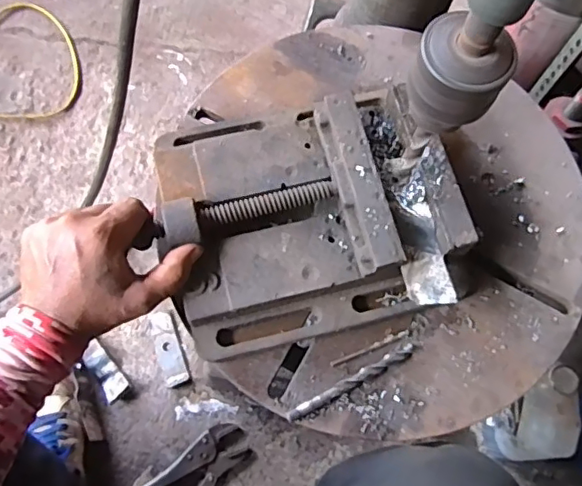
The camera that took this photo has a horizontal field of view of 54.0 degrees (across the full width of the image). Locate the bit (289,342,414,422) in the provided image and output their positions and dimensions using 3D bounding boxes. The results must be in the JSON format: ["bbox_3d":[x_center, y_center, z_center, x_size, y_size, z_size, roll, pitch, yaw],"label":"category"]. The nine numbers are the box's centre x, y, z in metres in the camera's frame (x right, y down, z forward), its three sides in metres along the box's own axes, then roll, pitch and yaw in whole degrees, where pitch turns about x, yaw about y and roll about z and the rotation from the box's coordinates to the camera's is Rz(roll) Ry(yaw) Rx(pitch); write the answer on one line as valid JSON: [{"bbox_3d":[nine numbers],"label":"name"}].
[{"bbox_3d":[0.051,0.112,0.462,0.115,0.010,0.013,-28,75,-12],"label":"bit"}]

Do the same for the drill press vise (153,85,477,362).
[{"bbox_3d":[0.012,-0.033,0.475,0.228,0.068,0.208,-13,72,-7],"label":"drill press vise"}]

